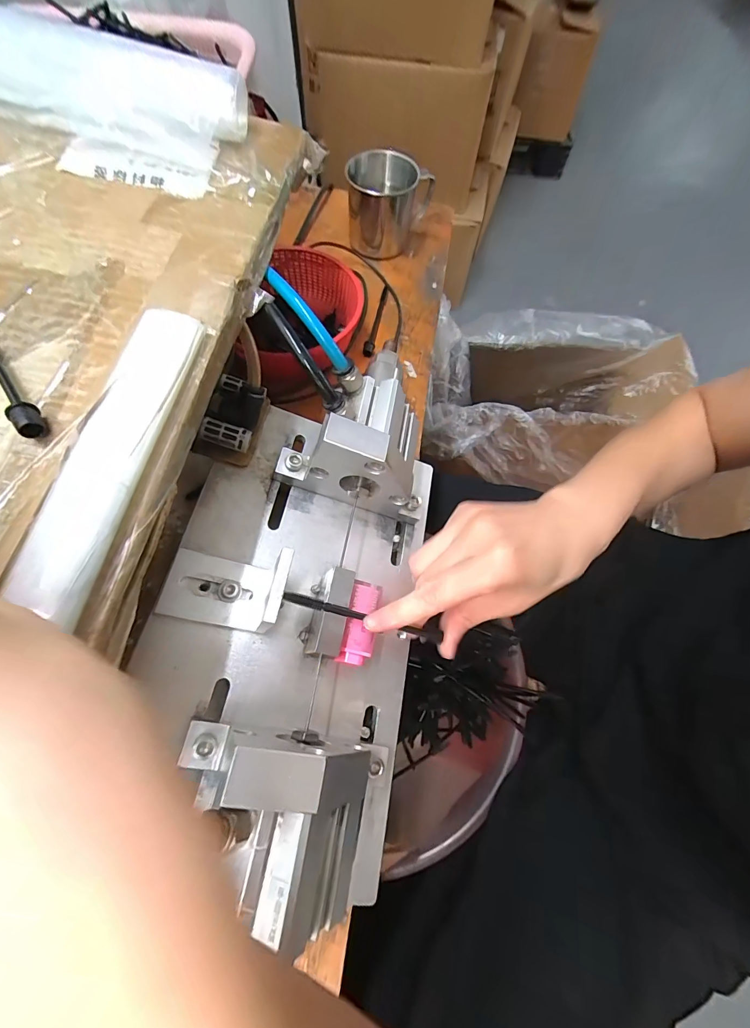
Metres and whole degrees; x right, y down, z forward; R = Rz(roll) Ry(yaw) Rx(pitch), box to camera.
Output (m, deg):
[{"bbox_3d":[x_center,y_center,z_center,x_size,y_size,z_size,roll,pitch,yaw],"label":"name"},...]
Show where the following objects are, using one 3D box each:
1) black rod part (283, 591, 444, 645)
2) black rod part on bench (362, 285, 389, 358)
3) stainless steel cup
[{"bbox_3d":[-0.006,0.060,0.223,0.095,0.004,0.008,19,66,-13],"label":"black rod part"},{"bbox_3d":[0.001,-0.197,0.389,0.010,0.012,0.099,10,67,4],"label":"black rod part on bench"},{"bbox_3d":[0.014,-0.326,0.405,0.084,0.076,0.070,5,66,2],"label":"stainless steel cup"}]

